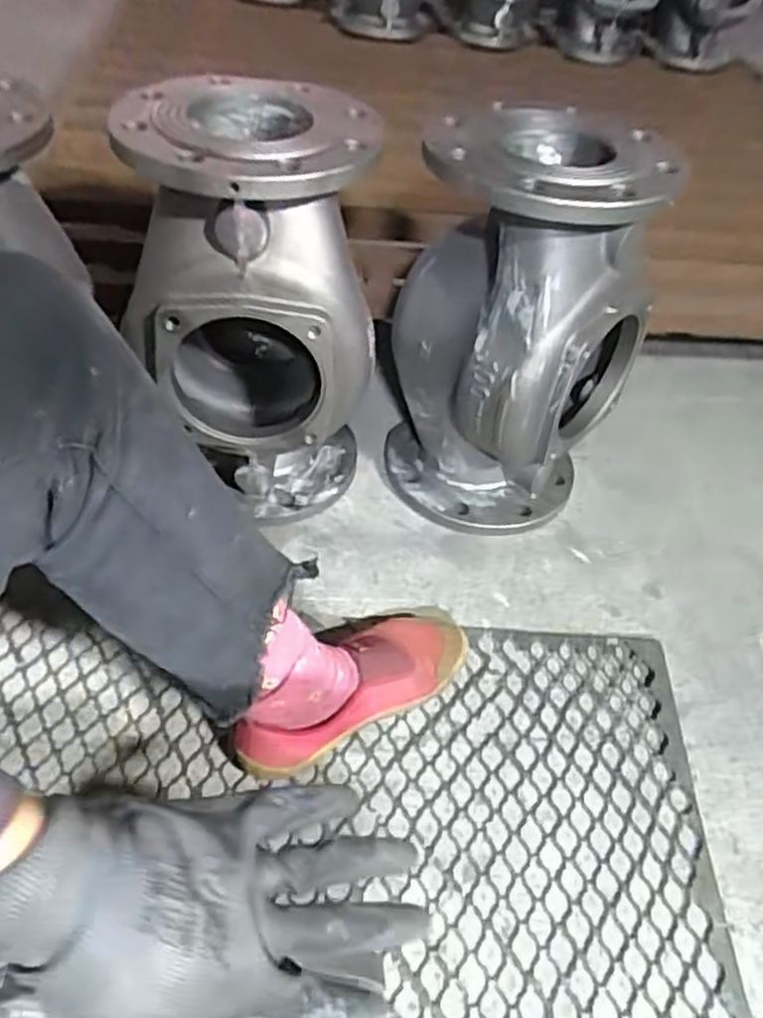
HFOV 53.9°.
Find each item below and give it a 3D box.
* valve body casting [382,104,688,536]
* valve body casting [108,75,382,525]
[{"bbox_3d":[0.121,-0.165,0.749,0.187,0.379,0.214,-32,57,-31],"label":"valve body casting"},{"bbox_3d":[-0.118,-0.183,0.728,0.214,0.361,0.196,6,46,-1],"label":"valve body casting"}]

